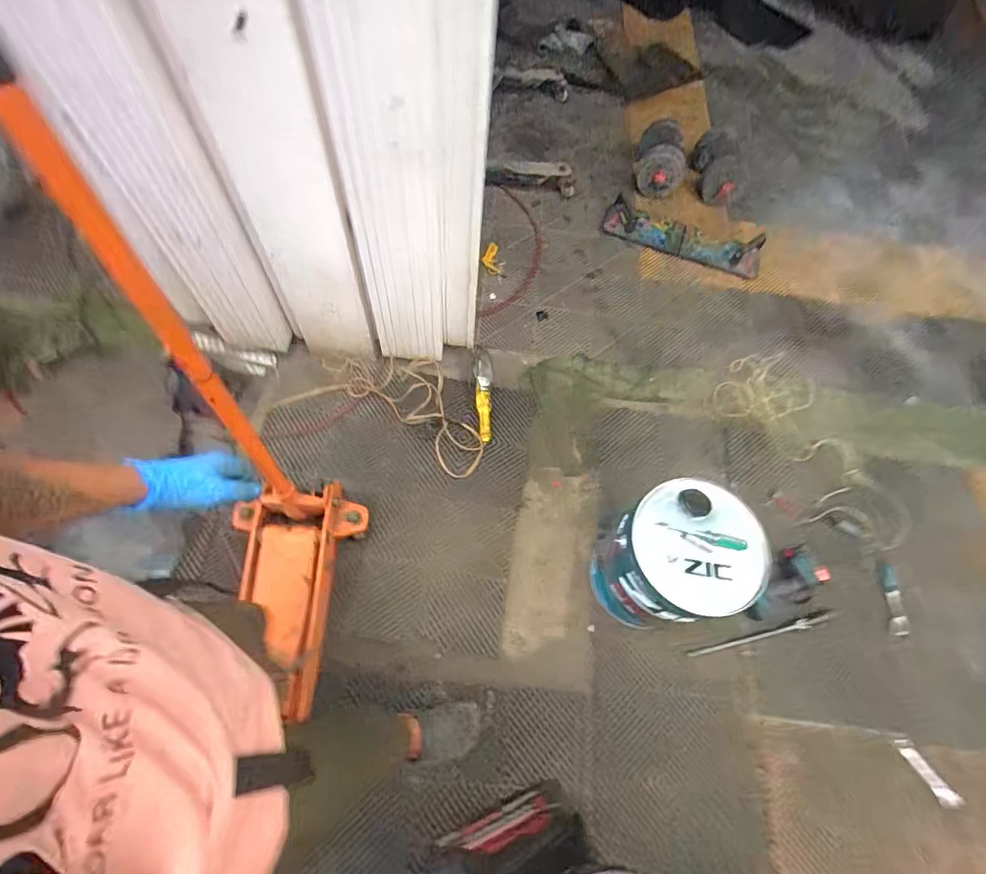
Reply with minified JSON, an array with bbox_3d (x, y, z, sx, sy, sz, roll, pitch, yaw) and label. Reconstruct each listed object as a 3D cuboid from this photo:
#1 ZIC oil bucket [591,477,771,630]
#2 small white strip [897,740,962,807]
[{"bbox_3d":[0.424,0.308,1.191,0.275,0.407,0.287,1,66,-3],"label":"ZIC oil bucket"},{"bbox_3d":[1.097,0.843,1.200,0.040,0.019,0.162,-28,70,-15],"label":"small white strip"}]

